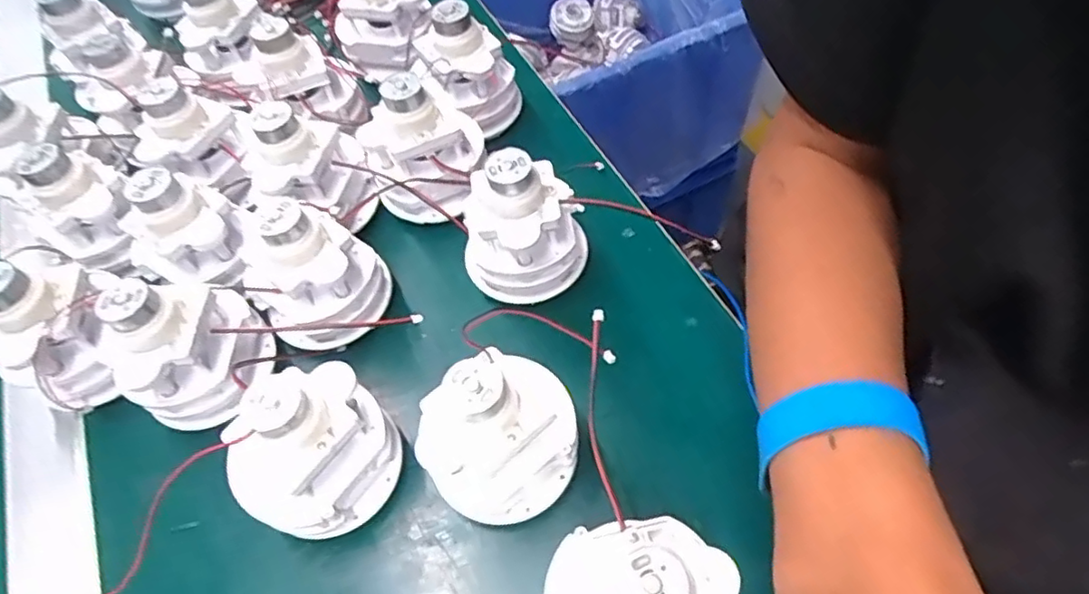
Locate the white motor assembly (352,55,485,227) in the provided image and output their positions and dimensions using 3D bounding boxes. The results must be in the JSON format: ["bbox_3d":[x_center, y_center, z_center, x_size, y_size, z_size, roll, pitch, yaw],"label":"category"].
[{"bbox_3d":[-0.074,-0.093,0.387,0.068,0.084,0.064,-7,58,1],"label":"white motor assembly"}]

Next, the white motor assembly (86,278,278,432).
[{"bbox_3d":[-0.176,0.025,0.317,0.057,0.080,0.052,-17,58,-6],"label":"white motor assembly"}]

